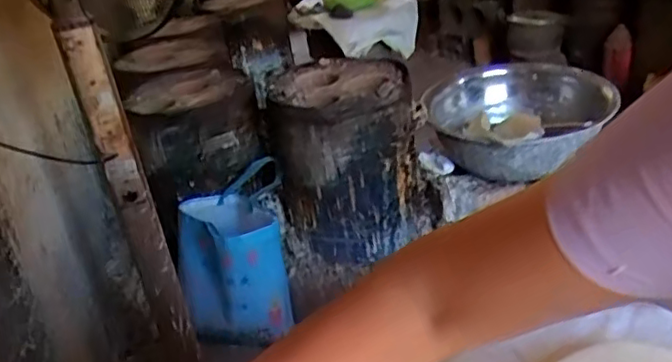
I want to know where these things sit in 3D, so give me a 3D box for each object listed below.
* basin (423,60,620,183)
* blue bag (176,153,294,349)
[{"bbox_3d":[0.513,-0.172,1.753,0.487,0.167,0.484,-6,28,3],"label":"basin"},{"bbox_3d":[-0.253,0.212,1.601,0.274,0.349,0.285,-10,28,-4],"label":"blue bag"}]

